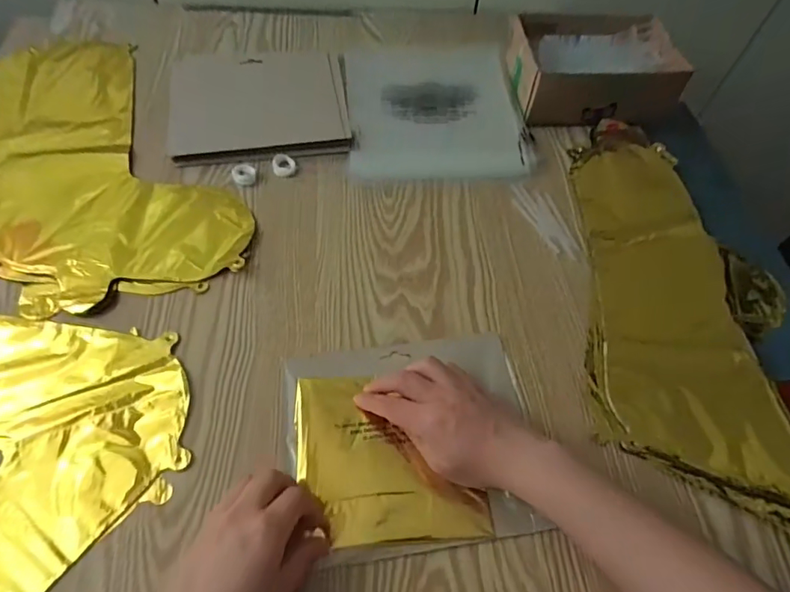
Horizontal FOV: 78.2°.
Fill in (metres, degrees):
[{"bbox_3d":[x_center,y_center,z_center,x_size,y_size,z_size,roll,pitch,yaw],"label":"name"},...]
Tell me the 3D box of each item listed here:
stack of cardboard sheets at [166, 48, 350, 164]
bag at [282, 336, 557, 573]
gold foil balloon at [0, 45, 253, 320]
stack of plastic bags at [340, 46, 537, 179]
[{"bbox_3d":[-0.160,-0.235,0.579,0.202,0.010,0.189,-7,59,-7],"label":"stack of cardboard sheets"},{"bbox_3d":[0.012,0.113,0.389,0.192,0.007,0.161,-6,59,-7],"label":"bag"},{"bbox_3d":[-0.321,-0.158,0.531,0.232,0.009,0.408,-19,61,-14],"label":"gold foil balloon"},{"bbox_3d":[0.046,-0.239,0.601,0.202,0.012,0.244,-2,59,-5],"label":"stack of plastic bags"}]

